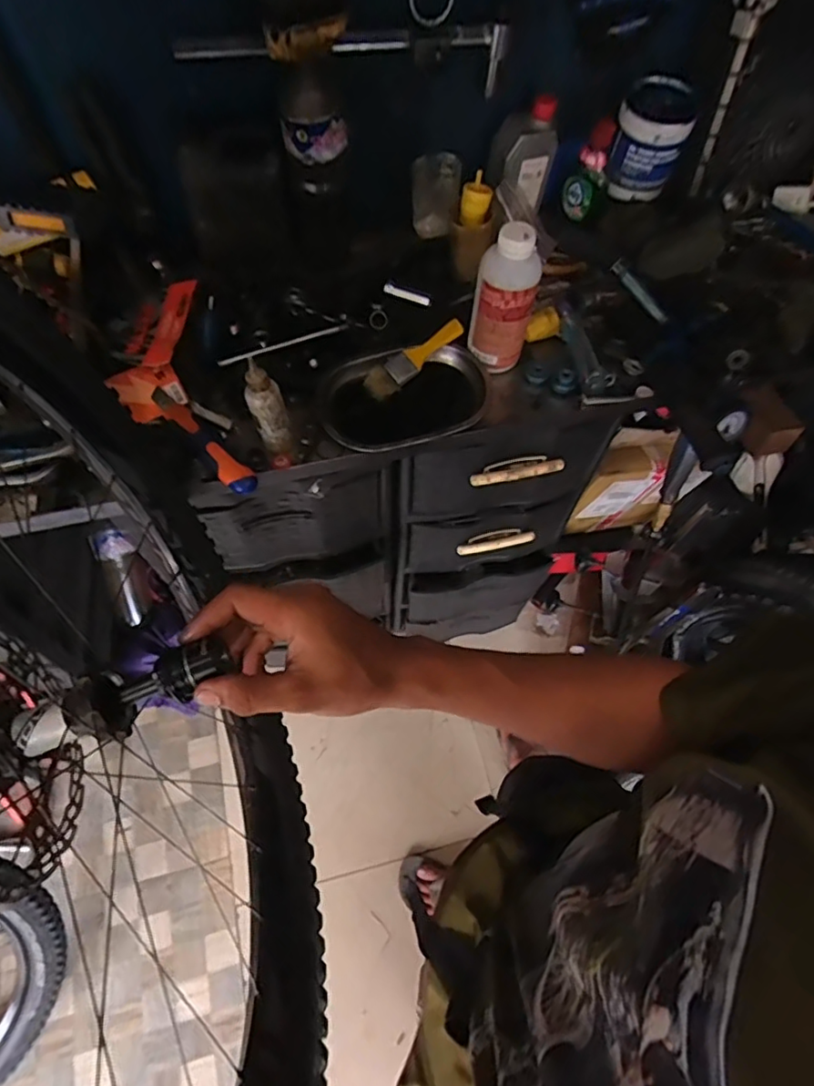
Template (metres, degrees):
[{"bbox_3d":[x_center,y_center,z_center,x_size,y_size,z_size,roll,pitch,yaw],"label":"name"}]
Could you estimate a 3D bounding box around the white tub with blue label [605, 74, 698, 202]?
[{"bbox_3d":[0.341,-0.566,0.816,0.092,0.120,0.093,1,64,-1],"label":"white tub with blue label"}]

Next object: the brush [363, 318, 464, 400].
[{"bbox_3d":[0.011,-0.243,0.758,0.149,0.012,0.043,-40,72,-7],"label":"brush"}]

